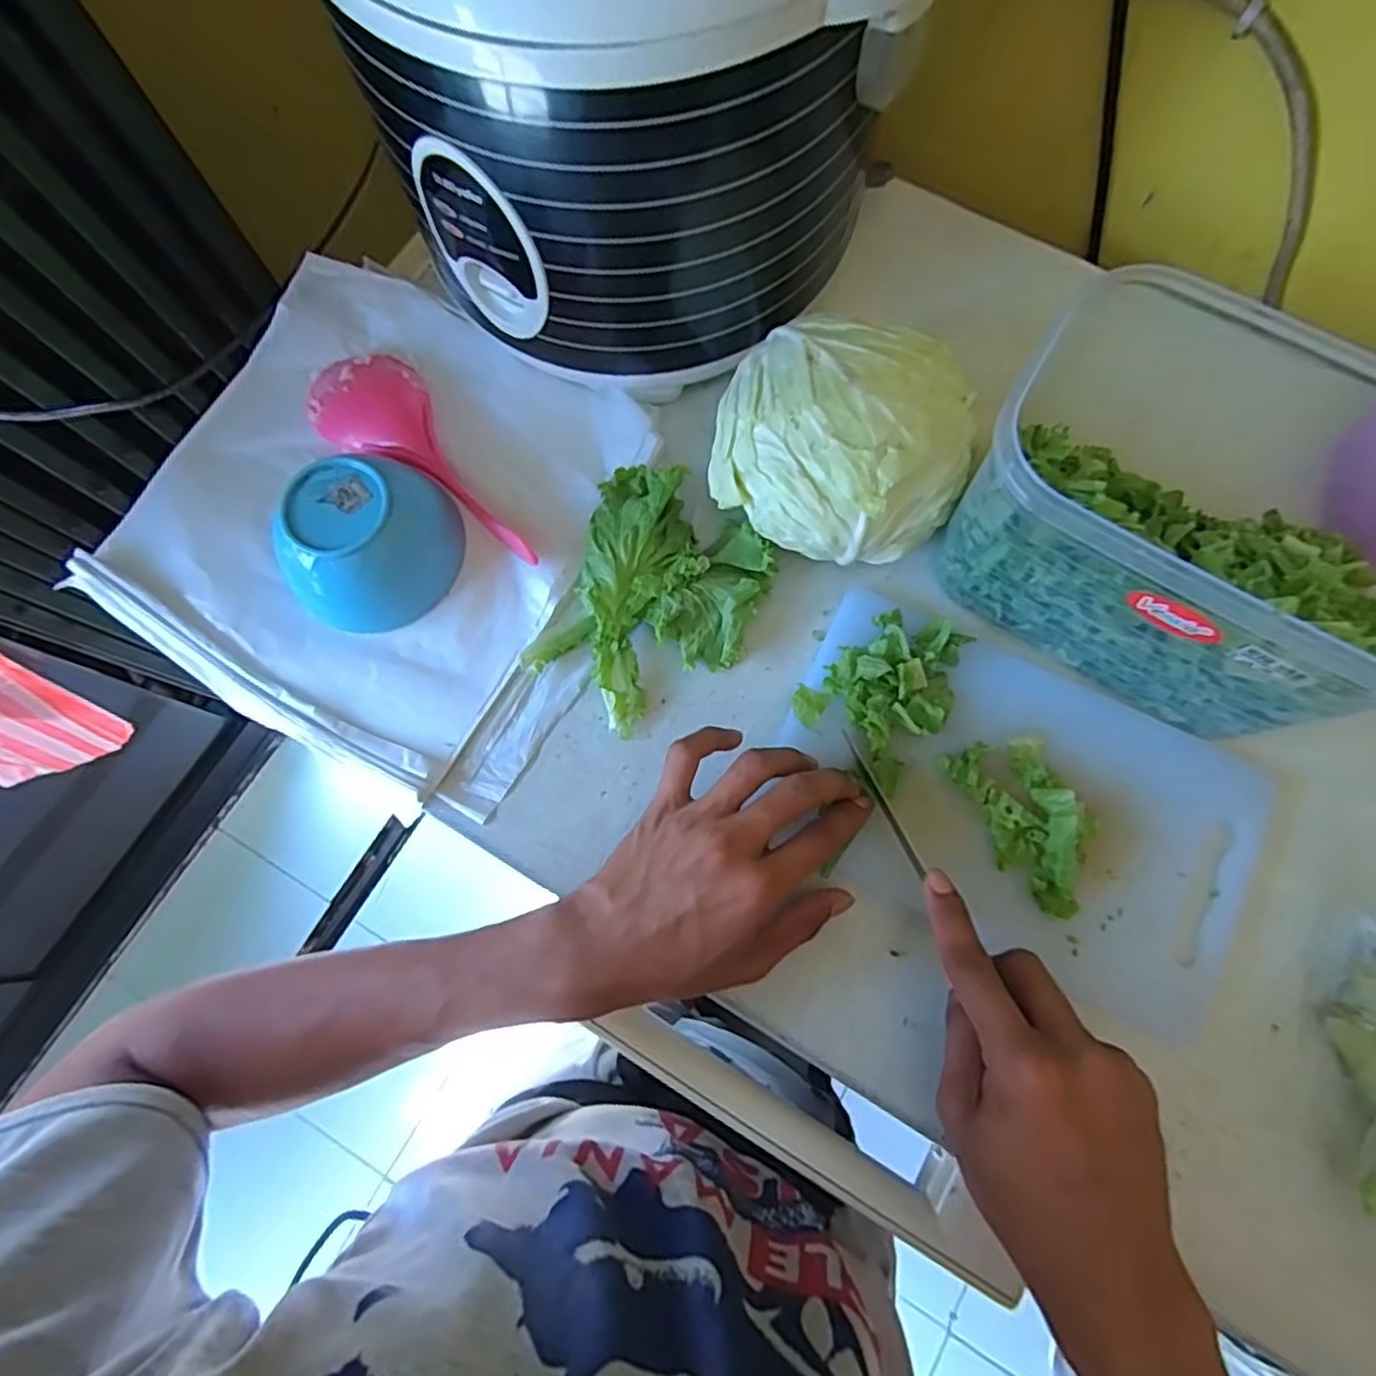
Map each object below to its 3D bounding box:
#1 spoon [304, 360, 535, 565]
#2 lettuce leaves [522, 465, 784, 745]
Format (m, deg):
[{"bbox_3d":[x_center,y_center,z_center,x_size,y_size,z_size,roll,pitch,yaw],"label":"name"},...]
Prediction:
[{"bbox_3d":[-0.144,-0.141,0.413,0.180,0.022,0.063,33,79,8],"label":"spoon"},{"bbox_3d":[-0.018,-0.047,0.389,0.105,0.030,0.134,23,78,6],"label":"lettuce leaves"}]

